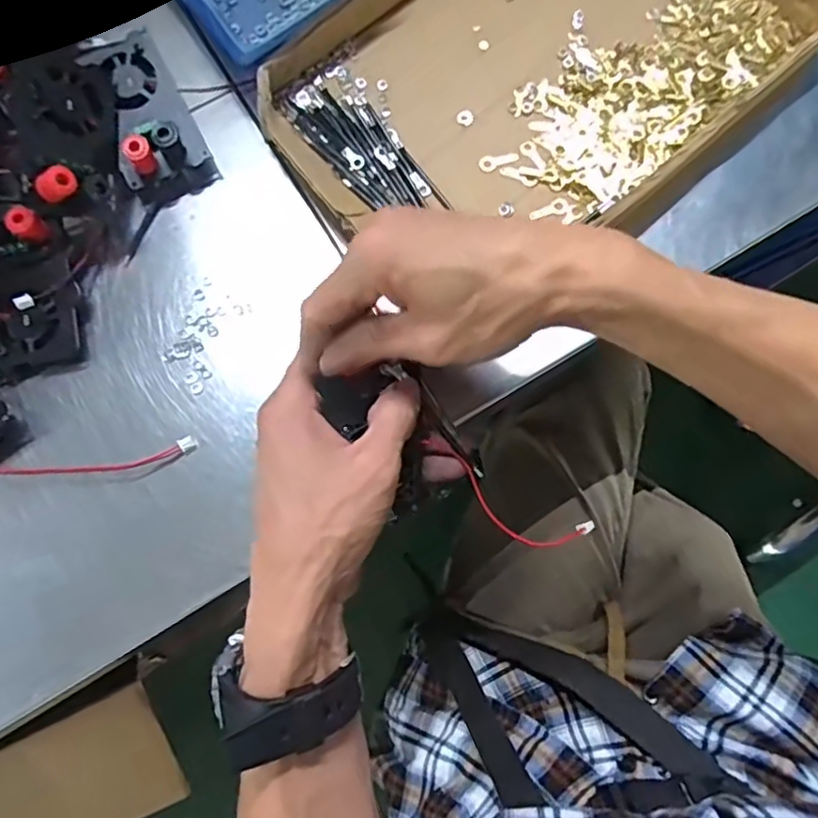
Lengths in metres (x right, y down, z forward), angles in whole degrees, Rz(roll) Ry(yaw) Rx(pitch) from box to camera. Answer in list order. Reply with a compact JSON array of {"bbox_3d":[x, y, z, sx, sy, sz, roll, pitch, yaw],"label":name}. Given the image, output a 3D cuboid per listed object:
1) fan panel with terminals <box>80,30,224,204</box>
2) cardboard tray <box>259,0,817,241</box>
[{"bbox_3d":[-0.164,-0.186,0.386,0.053,0.037,0.098,-23,78,-5],"label":"fan panel with terminals"},{"bbox_3d":[0.088,-0.225,0.395,0.335,0.035,0.232,-42,80,-9],"label":"cardboard tray"}]

